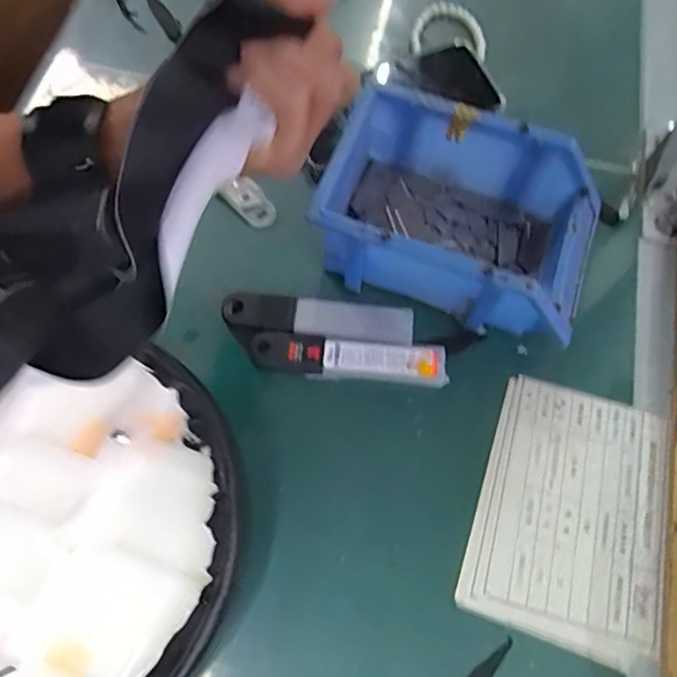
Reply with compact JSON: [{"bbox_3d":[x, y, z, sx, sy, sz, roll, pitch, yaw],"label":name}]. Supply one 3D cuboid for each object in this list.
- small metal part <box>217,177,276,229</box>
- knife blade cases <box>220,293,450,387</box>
[{"bbox_3d":[-0.065,-0.102,0.417,0.044,0.008,0.025,41,74,14],"label":"small metal part"},{"bbox_3d":[-0.003,0.000,0.378,0.146,0.012,0.052,6,69,2],"label":"knife blade cases"}]

